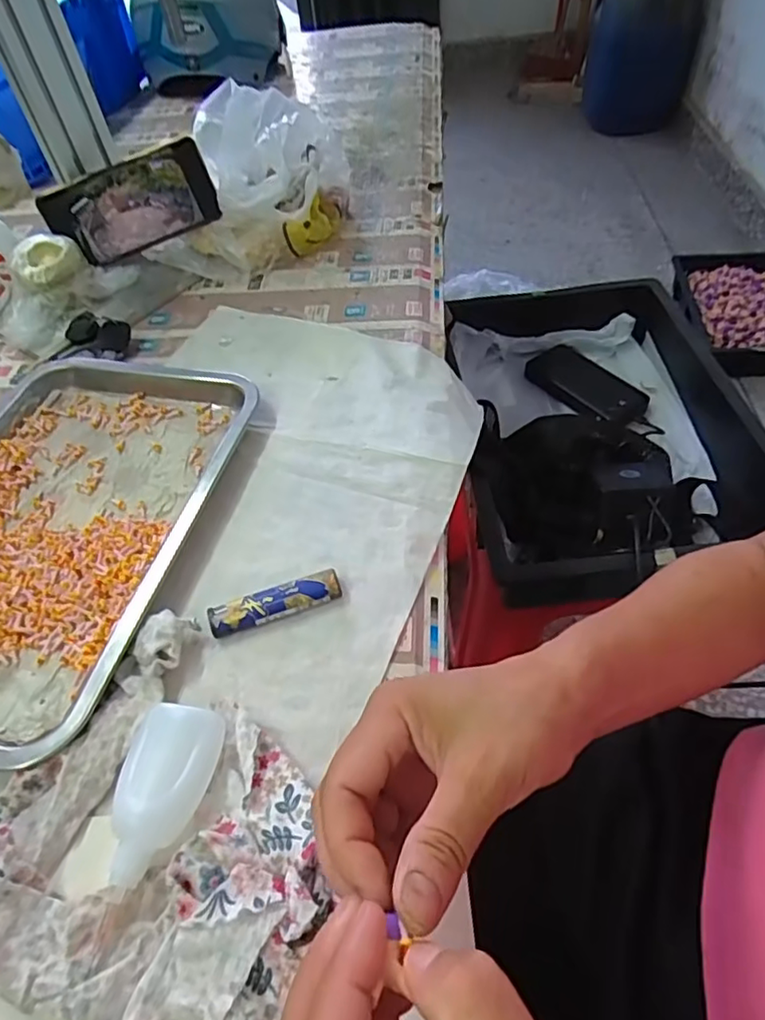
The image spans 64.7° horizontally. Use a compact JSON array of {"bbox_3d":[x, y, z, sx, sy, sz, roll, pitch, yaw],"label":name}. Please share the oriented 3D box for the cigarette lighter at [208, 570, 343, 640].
[{"bbox_3d":[-0.065,0.057,0.368,0.080,0.010,0.019,-15,52,-10],"label":"cigarette lighter"}]

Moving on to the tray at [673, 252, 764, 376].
[{"bbox_3d":[0.924,-0.513,1.535,0.301,0.087,0.445,5,48,1],"label":"tray"}]

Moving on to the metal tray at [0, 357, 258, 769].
[{"bbox_3d":[-0.241,0.004,0.422,0.229,0.024,0.307,10,52,11],"label":"metal tray"}]

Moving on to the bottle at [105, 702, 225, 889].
[{"bbox_3d":[-0.107,0.136,0.294,0.038,0.021,0.079,6,52,7],"label":"bottle"}]

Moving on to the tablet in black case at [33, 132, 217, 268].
[{"bbox_3d":[-0.254,-0.308,0.611,0.164,0.077,0.013,-22,25,-2],"label":"tablet in black case"}]

